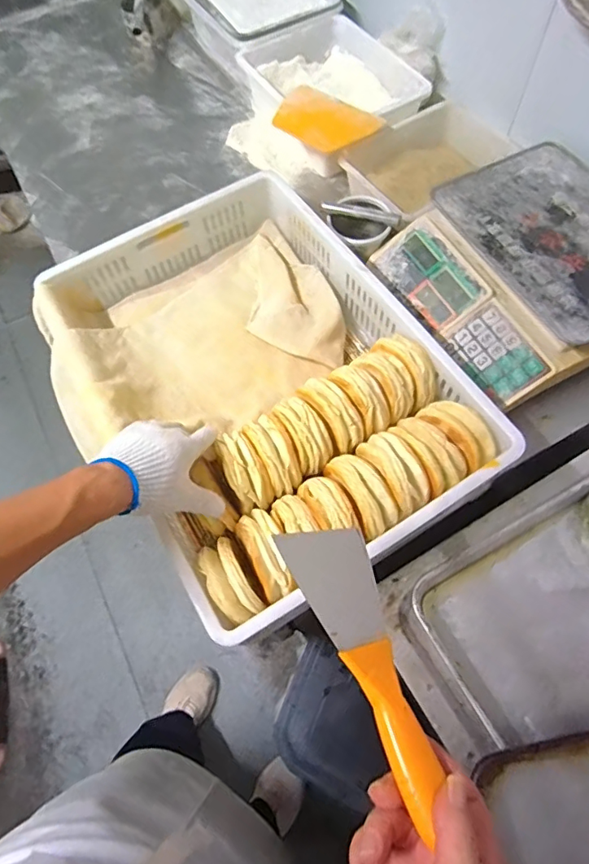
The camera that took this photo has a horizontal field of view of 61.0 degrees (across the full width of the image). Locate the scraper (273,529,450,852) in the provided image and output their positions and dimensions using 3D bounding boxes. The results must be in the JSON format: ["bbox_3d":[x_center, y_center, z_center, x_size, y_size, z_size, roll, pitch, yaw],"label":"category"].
[{"bbox_3d":[0.055,0.164,0.375,0.083,0.021,0.198,3,50,-37],"label":"scraper"}]

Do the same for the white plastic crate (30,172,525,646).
[{"bbox_3d":[-0.063,-0.082,0.705,0.438,0.117,0.601,-30,67,-11],"label":"white plastic crate"}]

